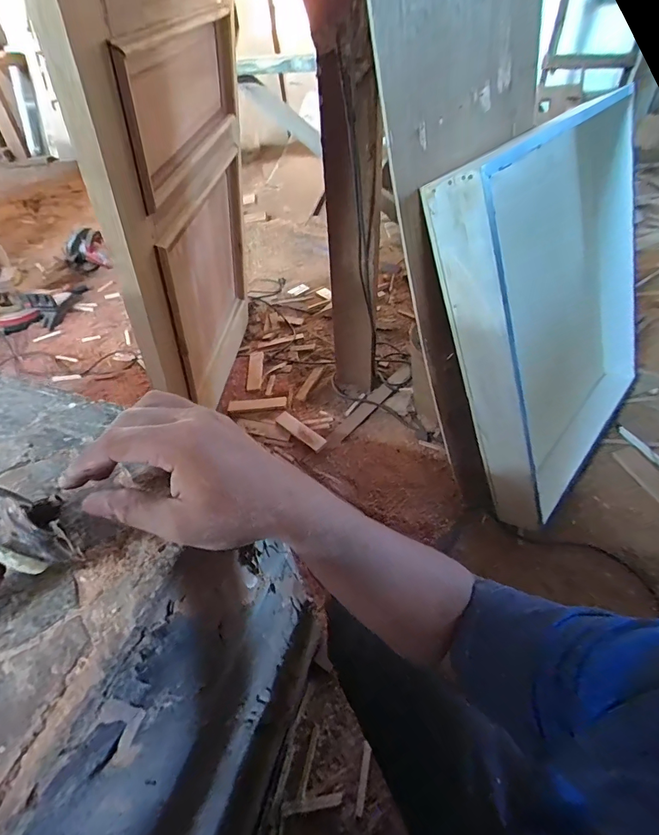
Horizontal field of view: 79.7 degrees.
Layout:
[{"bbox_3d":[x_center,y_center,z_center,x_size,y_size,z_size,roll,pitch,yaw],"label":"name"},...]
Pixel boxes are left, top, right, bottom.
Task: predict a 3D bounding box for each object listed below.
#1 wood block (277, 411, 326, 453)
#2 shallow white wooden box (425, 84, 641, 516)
[{"bbox_3d":[-0.091,0.039,1.217,0.196,0.017,0.050,35,79,32],"label":"wood block"},{"bbox_3d":[0.539,-0.290,0.907,0.110,0.637,0.798,10,40,47],"label":"shallow white wooden box"}]

